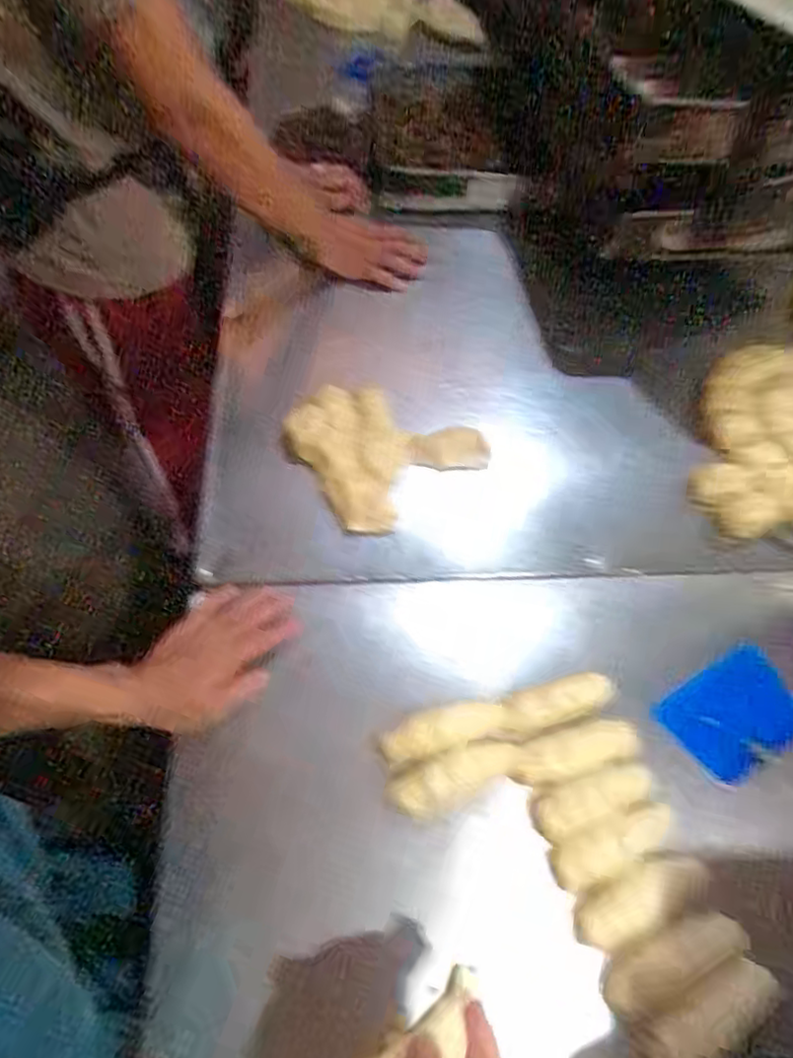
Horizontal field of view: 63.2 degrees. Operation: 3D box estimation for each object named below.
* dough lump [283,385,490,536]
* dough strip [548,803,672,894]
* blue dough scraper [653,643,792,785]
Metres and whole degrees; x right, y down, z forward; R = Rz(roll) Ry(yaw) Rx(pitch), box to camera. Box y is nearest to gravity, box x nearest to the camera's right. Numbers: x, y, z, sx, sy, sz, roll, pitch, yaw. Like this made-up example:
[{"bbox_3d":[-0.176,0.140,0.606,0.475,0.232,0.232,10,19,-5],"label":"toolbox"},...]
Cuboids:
[{"bbox_3d":[-0.023,-0.096,0.733,0.187,0.027,0.186,-39,67,-23],"label":"dough lump"},{"bbox_3d":[0.174,0.252,0.514,0.109,0.012,0.035,-18,61,-13],"label":"dough strip"},{"bbox_3d":[0.317,0.171,0.599,0.127,0.005,0.093,-28,64,-19],"label":"blue dough scraper"}]

